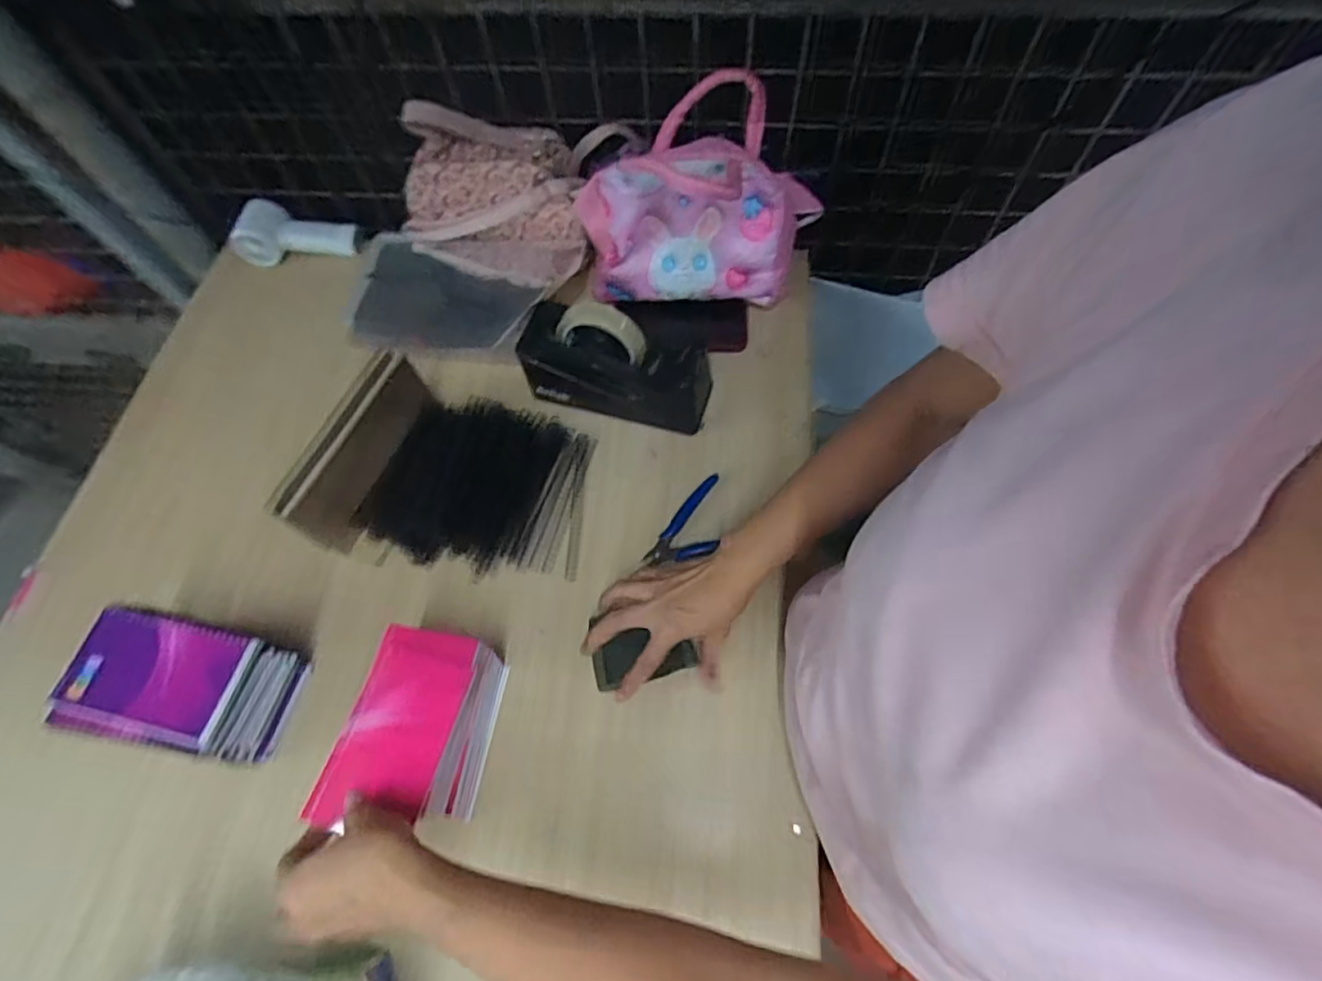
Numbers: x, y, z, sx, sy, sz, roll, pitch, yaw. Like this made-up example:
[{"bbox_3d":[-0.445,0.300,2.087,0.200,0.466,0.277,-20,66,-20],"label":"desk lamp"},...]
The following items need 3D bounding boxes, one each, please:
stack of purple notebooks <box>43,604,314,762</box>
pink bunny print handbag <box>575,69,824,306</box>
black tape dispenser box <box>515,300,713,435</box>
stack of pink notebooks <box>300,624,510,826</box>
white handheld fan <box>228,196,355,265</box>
[{"bbox_3d":[-0.402,0.168,0.514,0.137,0.113,0.097,10,65,8],"label":"stack of purple notebooks"},{"bbox_3d":[0.042,-0.296,0.642,0.269,0.197,0.125,0,64,3],"label":"pink bunny print handbag"},{"bbox_3d":[-0.049,-0.140,0.652,0.206,0.125,0.072,15,66,10],"label":"black tape dispenser box"},{"bbox_3d":[-0.196,0.200,0.502,0.089,0.100,0.143,10,65,8],"label":"stack of pink notebooks"},{"bbox_3d":[-0.498,-0.351,0.809,0.153,0.061,0.055,-2,64,2],"label":"white handheld fan"}]

